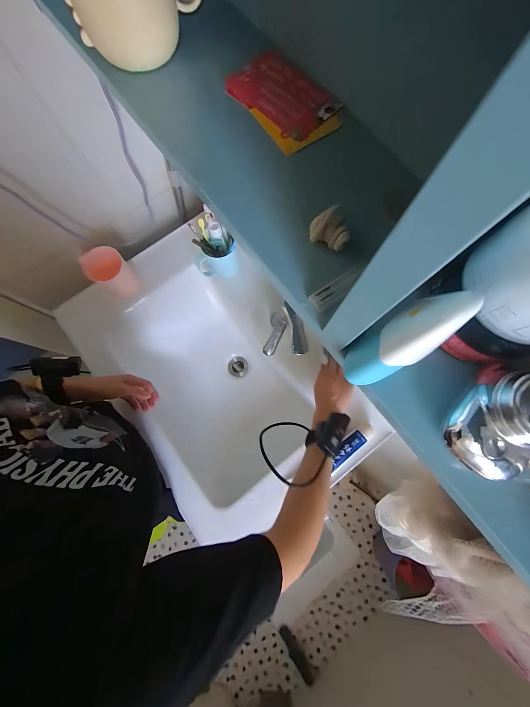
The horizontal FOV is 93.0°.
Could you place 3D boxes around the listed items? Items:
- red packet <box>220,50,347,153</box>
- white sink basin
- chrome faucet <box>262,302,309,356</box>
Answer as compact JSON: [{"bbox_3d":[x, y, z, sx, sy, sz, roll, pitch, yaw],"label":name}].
[{"bbox_3d":[0.015,-0.215,0.212,0.063,0.007,0.102,-37,80,-8],"label":"red packet"},{"bbox_3d":[-0.139,0.034,0.654,0.458,0.181,0.638,-39,81,-8],"label":"white sink basin"},{"bbox_3d":[0.044,-0.038,0.487,0.082,0.098,0.091,14,78,3],"label":"chrome faucet"}]

